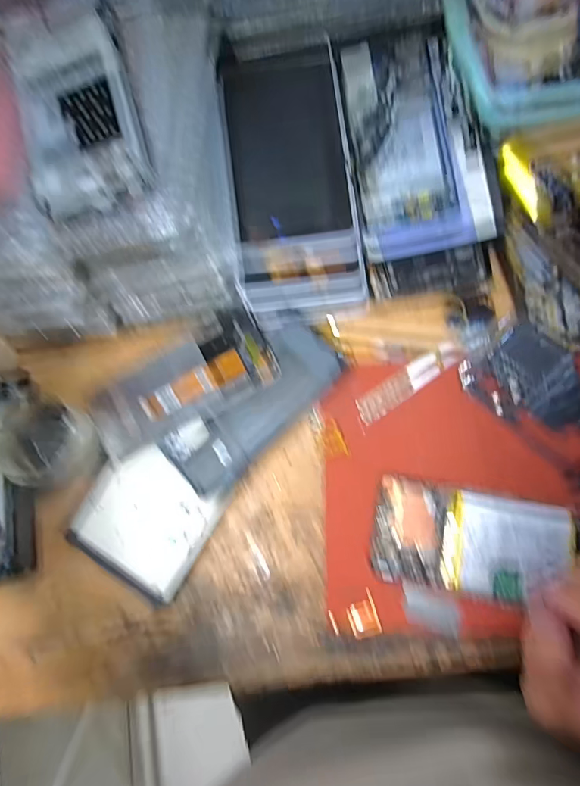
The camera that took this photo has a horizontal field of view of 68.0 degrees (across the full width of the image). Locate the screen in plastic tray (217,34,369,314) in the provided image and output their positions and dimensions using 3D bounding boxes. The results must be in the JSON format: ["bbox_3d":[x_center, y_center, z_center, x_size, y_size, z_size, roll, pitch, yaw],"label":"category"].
[{"bbox_3d":[-0.001,-0.171,0.333,0.095,0.017,0.199,-9,82,4],"label":"screen in plastic tray"}]

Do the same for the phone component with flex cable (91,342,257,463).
[{"bbox_3d":[-0.100,0.000,0.351,0.130,0.011,0.060,-27,77,-1],"label":"phone component with flex cable"}]

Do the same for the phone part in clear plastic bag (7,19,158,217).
[{"bbox_3d":[-0.129,-0.170,0.263,0.069,0.018,0.126,-18,77,1],"label":"phone part in clear plastic bag"}]

